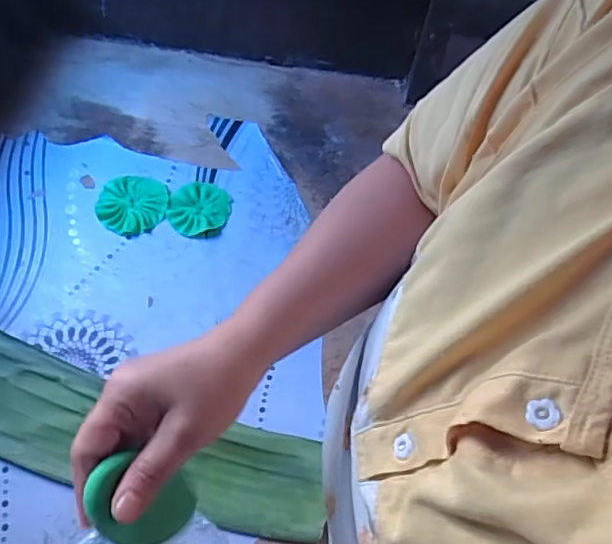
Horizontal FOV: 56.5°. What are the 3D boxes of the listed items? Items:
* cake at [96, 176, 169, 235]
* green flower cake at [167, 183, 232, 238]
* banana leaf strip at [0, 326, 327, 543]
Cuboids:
[{"bbox_3d":[-0.193,-0.076,0.635,0.076,0.007,0.075,1,63,-3],"label":"cake"},{"bbox_3d":[-0.120,-0.071,0.636,0.069,0.007,0.068,1,63,-3],"label":"green flower cake"},{"bbox_3d":[-0.180,0.142,0.516,0.411,0.016,0.102,18,69,6],"label":"banana leaf strip"}]

